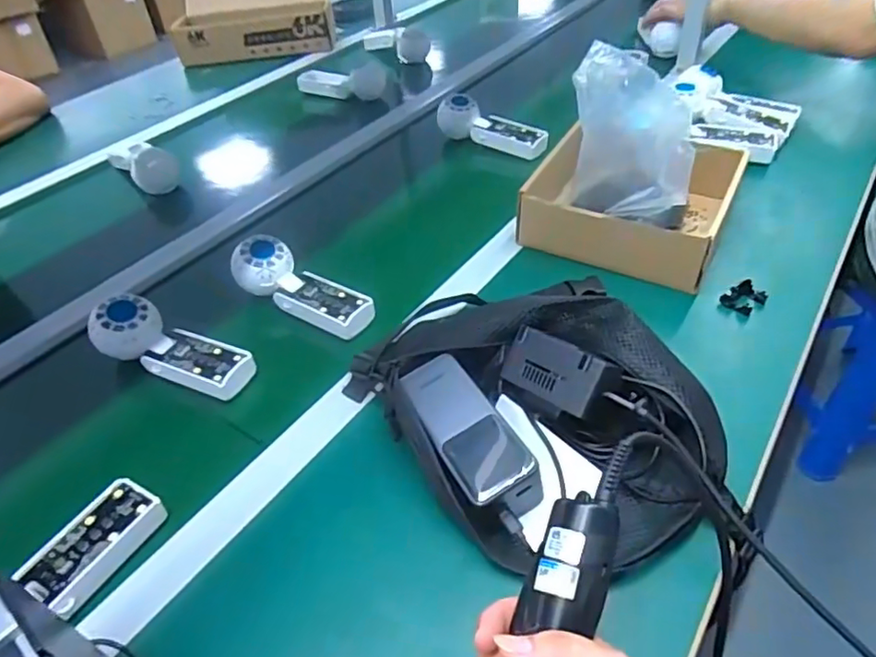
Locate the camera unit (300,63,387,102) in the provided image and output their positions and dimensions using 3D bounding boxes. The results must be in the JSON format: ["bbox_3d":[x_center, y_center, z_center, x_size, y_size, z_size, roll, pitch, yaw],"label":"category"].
[{"bbox_3d":[-0.181,-0.455,1.081,0.170,0.049,0.061,15,46,21],"label":"camera unit"}]

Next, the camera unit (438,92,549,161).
[{"bbox_3d":[0.083,-0.300,0.872,0.167,0.054,0.051,21,48,26],"label":"camera unit"}]

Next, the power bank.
[{"bbox_3d":[0.021,0.078,0.443,0.052,0.027,0.133,-24,45,-20],"label":"power bank"}]

